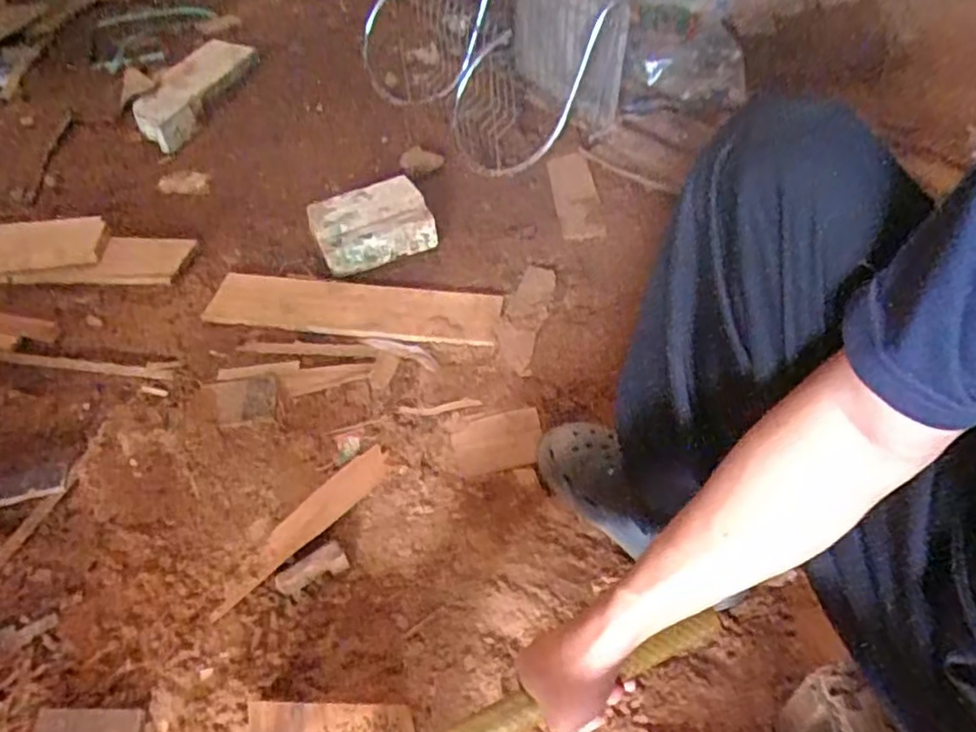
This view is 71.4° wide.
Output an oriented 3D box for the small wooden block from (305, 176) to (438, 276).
[{"bbox_3d":[-0.178,-0.221,1.035,0.175,0.079,0.117,-21,51,-19],"label":"small wooden block"}]

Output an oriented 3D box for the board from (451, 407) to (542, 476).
[{"bbox_3d":[0.012,0.091,0.810,0.107,0.012,0.080,-8,48,-8],"label":"board"}]

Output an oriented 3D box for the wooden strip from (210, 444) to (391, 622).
[{"bbox_3d":[-0.197,0.166,0.730,0.043,0.005,0.233,33,55,27],"label":"wooden strip"}]

